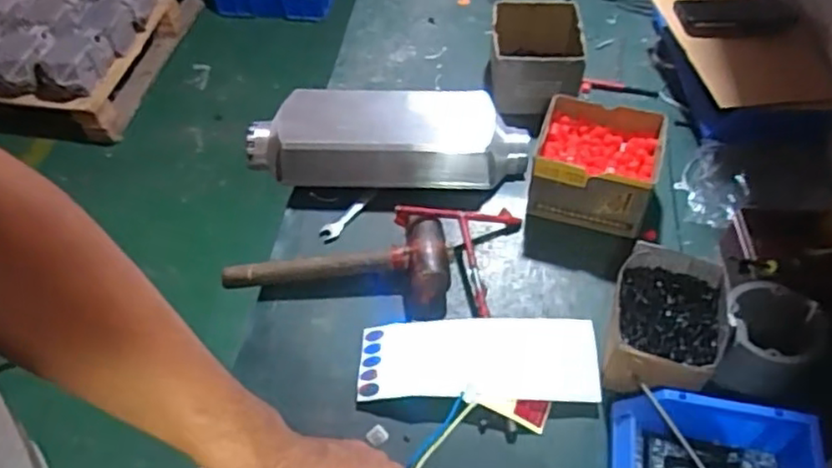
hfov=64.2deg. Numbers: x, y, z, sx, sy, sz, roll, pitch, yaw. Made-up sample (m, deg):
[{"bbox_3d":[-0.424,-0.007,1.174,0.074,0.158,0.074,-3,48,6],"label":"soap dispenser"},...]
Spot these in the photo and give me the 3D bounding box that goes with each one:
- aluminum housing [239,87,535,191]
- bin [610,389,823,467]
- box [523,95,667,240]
[{"bbox_3d":[-0.040,-0.133,0.928,0.380,0.083,0.136,-1,51,3],"label":"aluminum housing"},{"bbox_3d":[0.286,0.226,0.634,0.194,0.076,0.119,8,52,9],"label":"bin"},{"bbox_3d":[0.237,-0.091,0.871,0.151,0.096,0.143,14,53,14],"label":"box"}]

